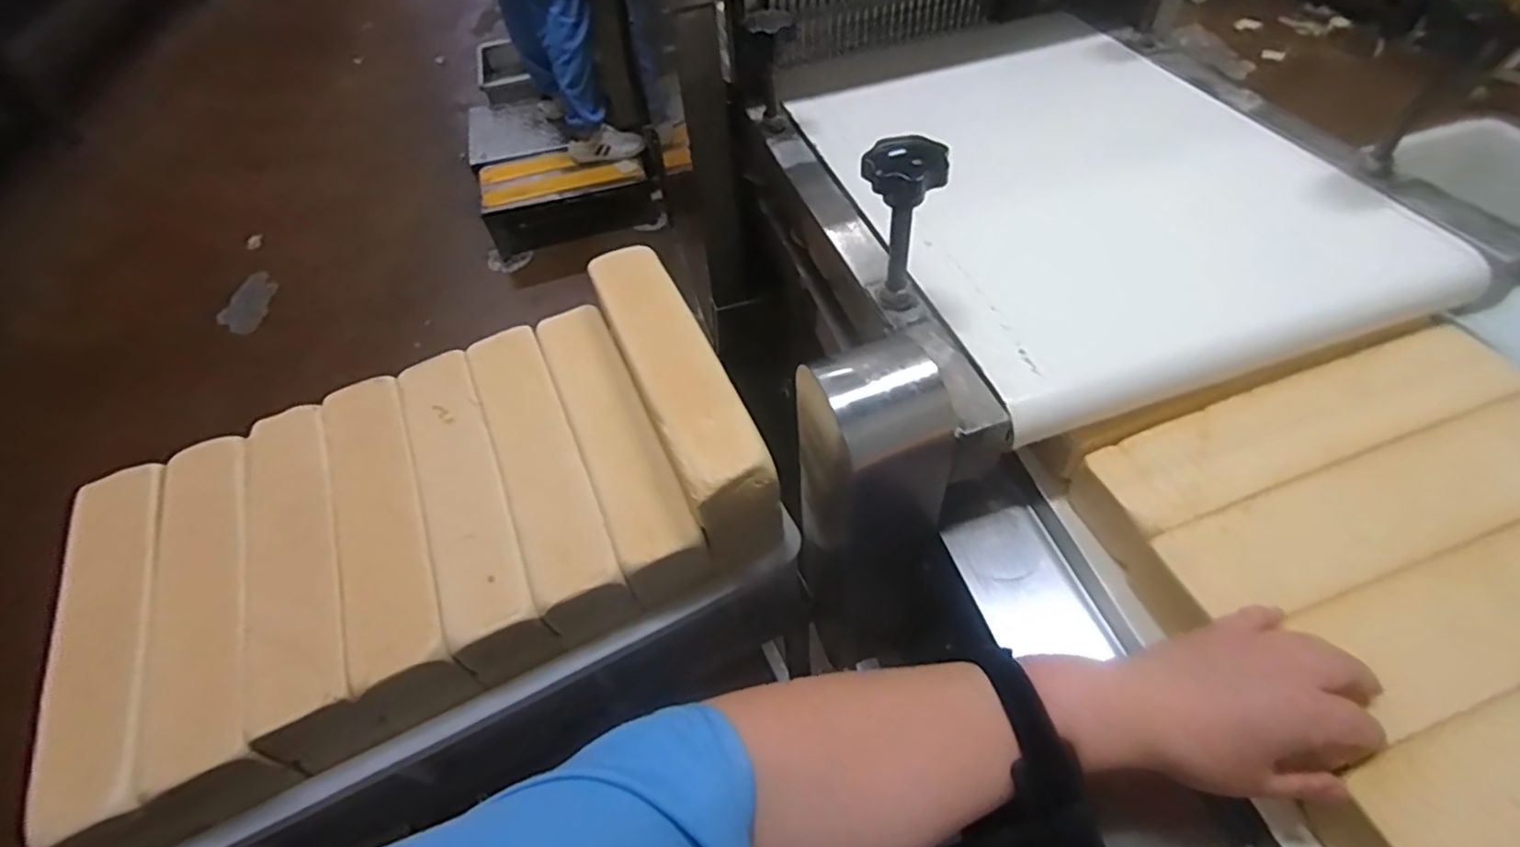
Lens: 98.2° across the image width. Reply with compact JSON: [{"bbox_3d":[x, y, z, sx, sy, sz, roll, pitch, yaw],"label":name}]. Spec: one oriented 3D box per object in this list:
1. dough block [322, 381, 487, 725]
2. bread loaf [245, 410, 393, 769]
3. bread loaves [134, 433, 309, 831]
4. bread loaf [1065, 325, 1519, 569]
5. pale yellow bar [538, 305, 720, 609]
[{"bbox_3d":[-0.361,0.106,0.645,0.082,0.080,0.344,-23,53,-13],"label":"dough block"},{"bbox_3d":[-0.427,0.137,0.626,0.078,0.079,0.345,-24,53,-13],"label":"bread loaf"},{"bbox_3d":[-0.491,0.167,0.599,0.077,0.069,0.360,-24,53,-13],"label":"bread loaves"},{"bbox_3d":[0.416,0.013,0.519,0.364,0.055,0.083,-19,53,-10],"label":"bread loaf"},{"bbox_3d":[-0.148,0.017,0.683,0.072,0.086,0.326,-22,53,-12],"label":"pale yellow bar"}]

